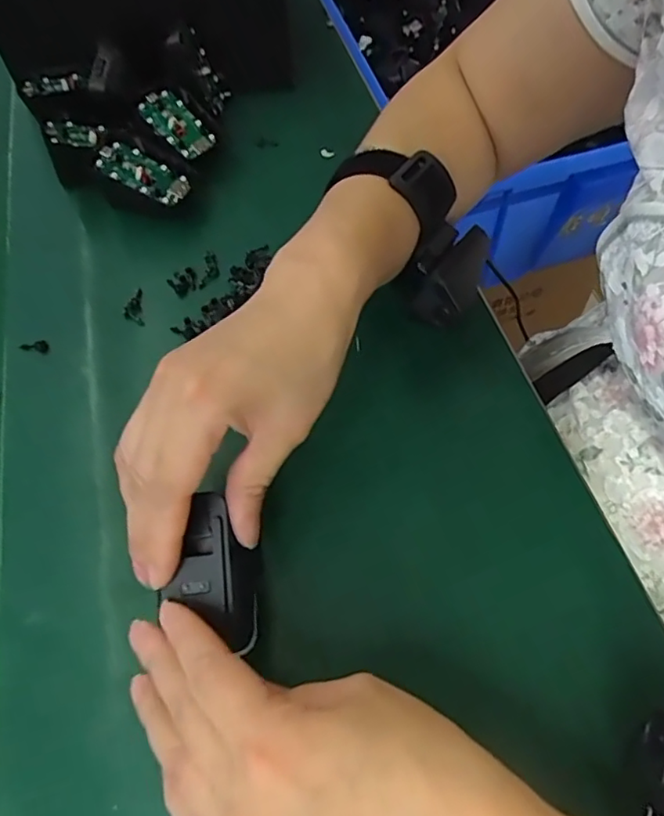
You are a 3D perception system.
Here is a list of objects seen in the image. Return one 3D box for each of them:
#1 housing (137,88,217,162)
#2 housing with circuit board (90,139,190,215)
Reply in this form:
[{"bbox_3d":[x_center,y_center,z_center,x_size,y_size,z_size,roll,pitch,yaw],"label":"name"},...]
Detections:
[{"bbox_3d":[-0.118,-0.217,0.435,0.034,0.005,0.066,-43,87,-15],"label":"housing"},{"bbox_3d":[-0.135,-0.167,0.409,0.067,0.013,0.039,21,76,-9],"label":"housing with circuit board"}]

